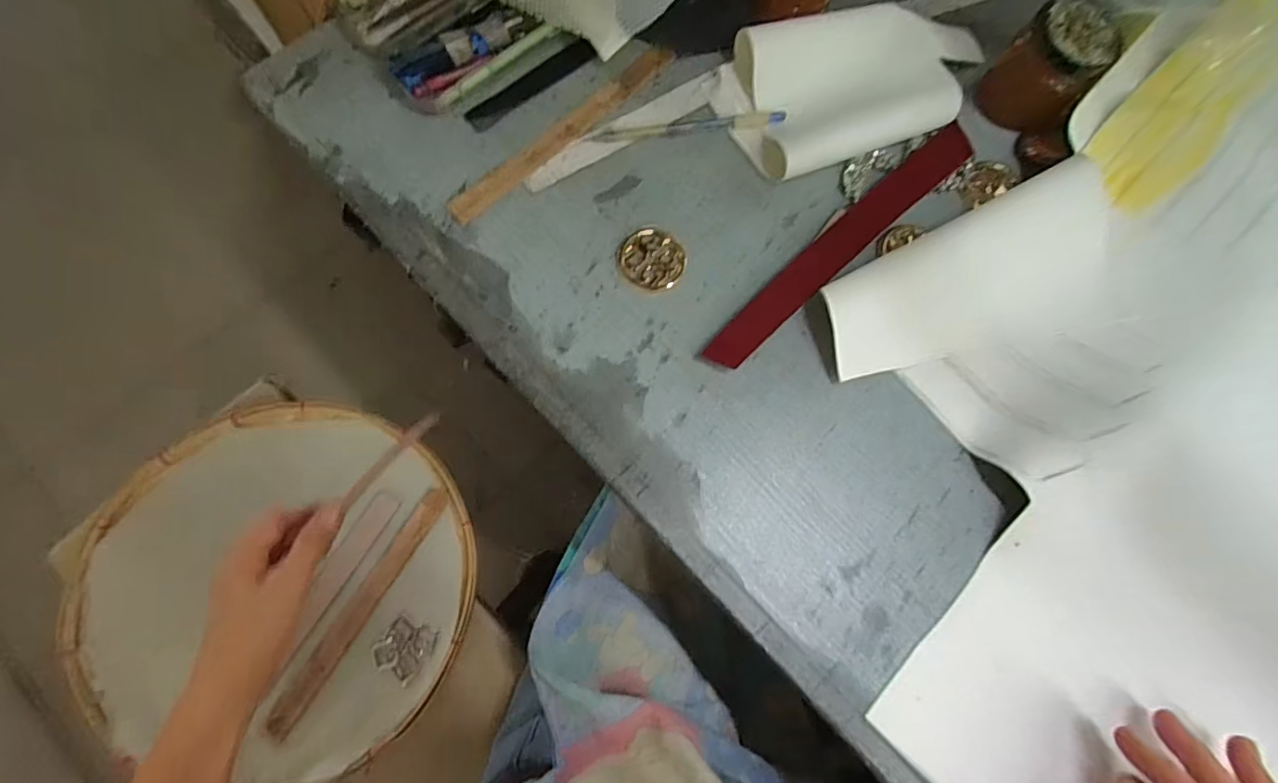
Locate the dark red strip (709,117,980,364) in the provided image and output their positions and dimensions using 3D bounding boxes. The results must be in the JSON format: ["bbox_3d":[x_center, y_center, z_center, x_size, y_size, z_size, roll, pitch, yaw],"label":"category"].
[{"bbox_3d":[0.142,-0.105,0.393,0.249,0.007,0.029,-41,69,-11],"label":"dark red strip"}]

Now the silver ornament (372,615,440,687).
[{"bbox_3d":[-0.217,0.236,0.534,0.046,0.007,0.053,36,76,6],"label":"silver ornament"}]

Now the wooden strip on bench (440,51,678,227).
[{"bbox_3d":[-0.055,-0.191,0.421,0.205,0.007,0.023,-43,82,-12],"label":"wooden strip on bench"}]

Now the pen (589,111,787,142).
[{"bbox_3d":[0.037,-0.195,0.422,0.137,0.005,0.012,-7,76,-5],"label":"pen"}]

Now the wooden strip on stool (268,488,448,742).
[{"bbox_3d":[-0.258,0.199,0.536,0.024,0.010,0.243,32,75,1],"label":"wooden strip on stool"}]

